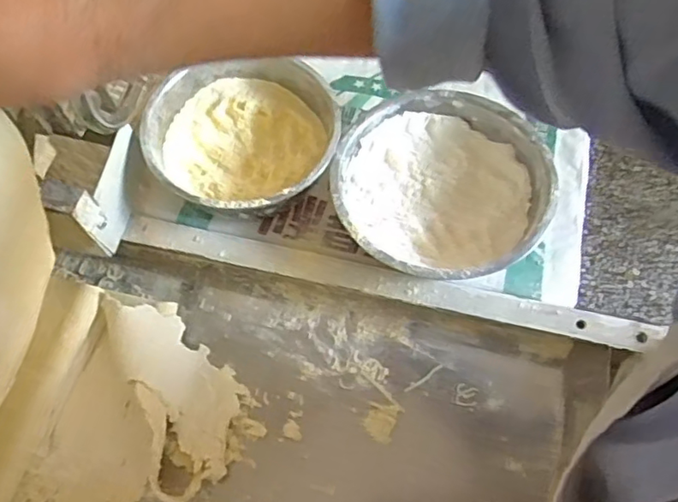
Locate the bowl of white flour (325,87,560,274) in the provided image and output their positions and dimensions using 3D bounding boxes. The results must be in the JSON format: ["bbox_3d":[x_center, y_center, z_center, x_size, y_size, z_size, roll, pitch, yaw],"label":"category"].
[{"bbox_3d":[0.110,-0.057,0.664,0.217,0.073,0.217,-1,63,1],"label":"bowl of white flour"}]

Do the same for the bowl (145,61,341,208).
[{"bbox_3d":[-0.108,-0.116,0.694,0.193,0.077,0.201,-1,63,1],"label":"bowl"}]

